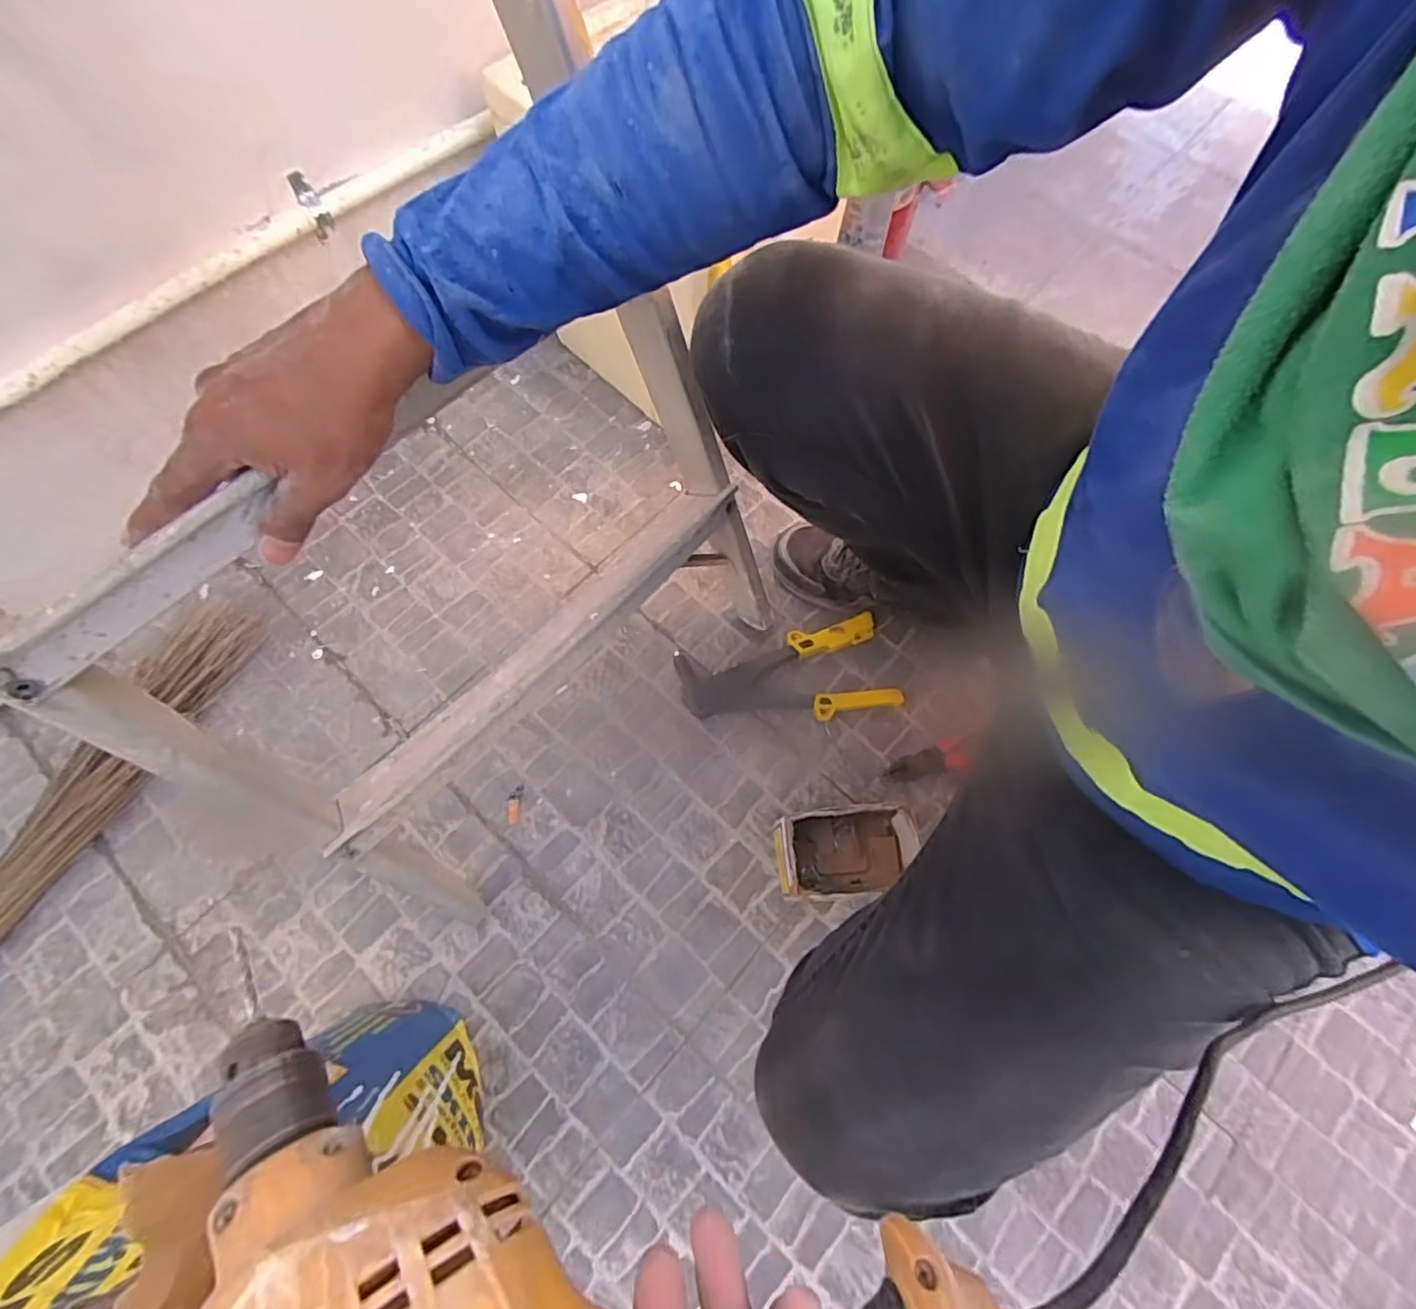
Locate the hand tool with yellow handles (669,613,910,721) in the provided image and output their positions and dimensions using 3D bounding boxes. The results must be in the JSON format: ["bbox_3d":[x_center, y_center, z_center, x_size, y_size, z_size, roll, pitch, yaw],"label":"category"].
[{"bbox_3d":[0.092,0.029,0.745,0.242,0.031,0.110,-11,71,-5],"label":"hand tool with yellow handles"}]

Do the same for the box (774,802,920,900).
[{"bbox_3d":[0.146,0.204,0.651,0.143,0.094,0.079,-4,70,-3],"label":"box"}]

